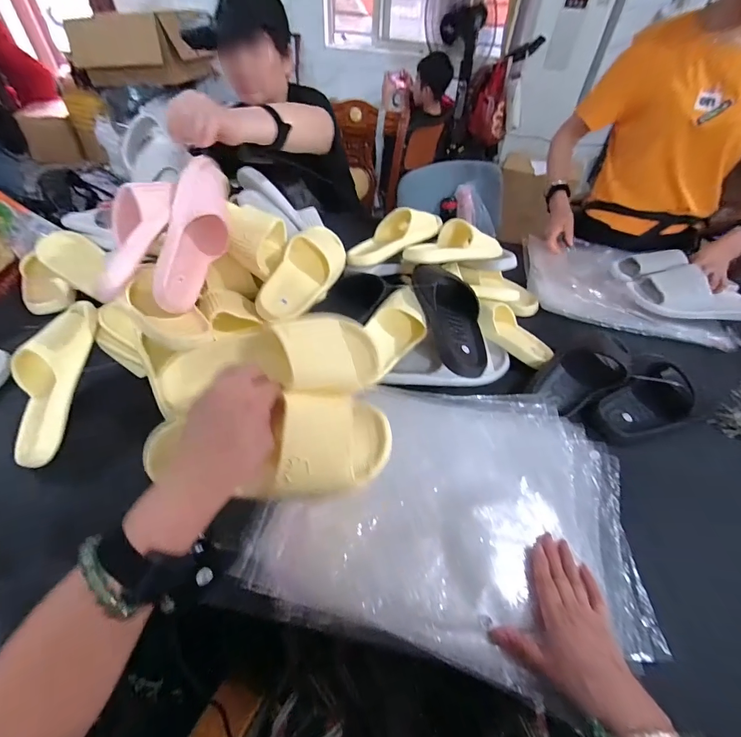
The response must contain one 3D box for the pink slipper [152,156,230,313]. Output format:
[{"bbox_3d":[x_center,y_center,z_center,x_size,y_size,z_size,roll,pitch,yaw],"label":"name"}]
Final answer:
[{"bbox_3d":[-0.256,-0.202,0.535,0.073,0.070,0.239,9,81,4],"label":"pink slipper"}]

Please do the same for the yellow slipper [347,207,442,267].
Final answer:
[{"bbox_3d":[0.050,-0.287,0.755,0.109,0.068,0.228,35,54,24],"label":"yellow slipper"}]

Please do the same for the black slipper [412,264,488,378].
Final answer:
[{"bbox_3d":[0.145,-0.095,0.627,0.107,0.066,0.245,-9,64,-12],"label":"black slipper"}]

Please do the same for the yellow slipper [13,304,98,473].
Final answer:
[{"bbox_3d":[-0.472,0.012,0.521,0.091,0.070,0.251,1,71,-4],"label":"yellow slipper"}]

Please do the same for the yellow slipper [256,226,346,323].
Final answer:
[{"bbox_3d":[-0.117,-0.176,0.639,0.087,0.063,0.240,19,49,12],"label":"yellow slipper"}]

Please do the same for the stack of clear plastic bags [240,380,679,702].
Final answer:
[{"bbox_3d":[0.102,0.171,0.479,0.469,0.043,0.342,8,47,3],"label":"stack of clear plastic bags"}]

